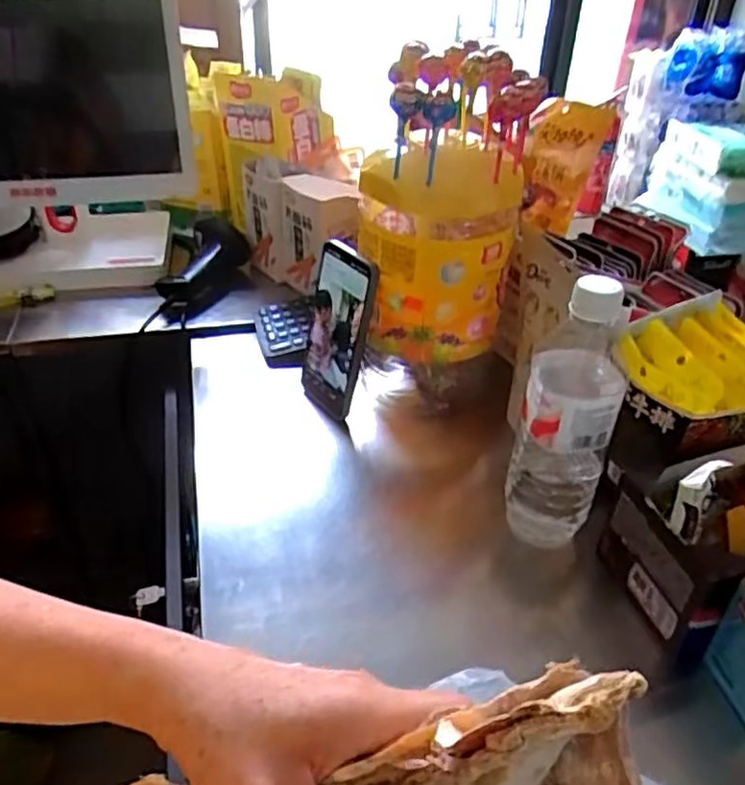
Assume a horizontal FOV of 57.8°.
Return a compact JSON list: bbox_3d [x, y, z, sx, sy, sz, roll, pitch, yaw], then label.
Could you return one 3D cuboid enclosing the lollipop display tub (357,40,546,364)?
[{"bbox_3d":[0.058,-0.164,0.593,0.134,0.243,0.125,3,37,1],"label":"lollipop display tub"}]

